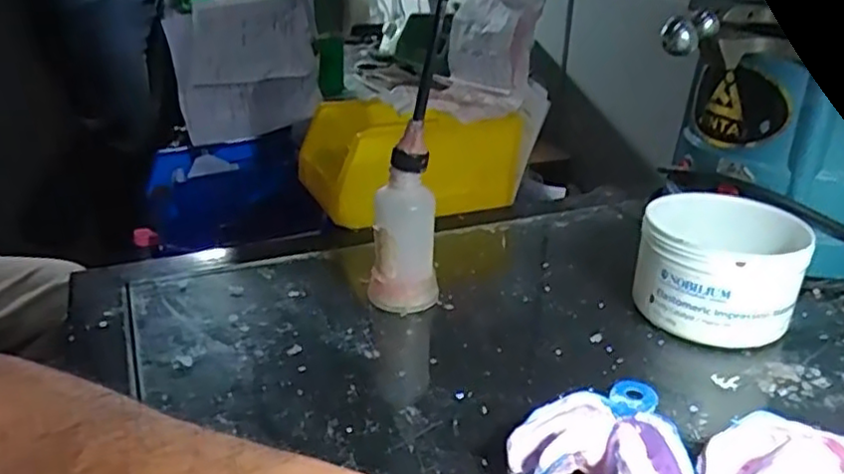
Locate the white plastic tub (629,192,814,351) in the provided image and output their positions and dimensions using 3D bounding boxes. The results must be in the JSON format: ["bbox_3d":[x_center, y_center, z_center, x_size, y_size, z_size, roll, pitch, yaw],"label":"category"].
[{"bbox_3d":[0.176,0.019,0.405,0.088,0.067,0.074,9,27,17],"label":"white plastic tub"}]

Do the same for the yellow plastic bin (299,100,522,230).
[{"bbox_3d":[-0.011,-0.071,0.579,0.170,0.077,0.105,-10,27,-21],"label":"yellow plastic bin"}]

